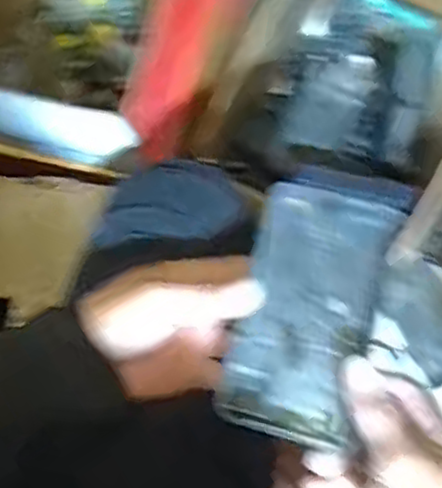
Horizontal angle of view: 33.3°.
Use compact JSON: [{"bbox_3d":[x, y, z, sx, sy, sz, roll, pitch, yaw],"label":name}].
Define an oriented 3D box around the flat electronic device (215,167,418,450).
[{"bbox_3d":[0.057,0.034,0.470,0.086,0.025,0.171,19,78,6],"label":"flat electronic device"}]

